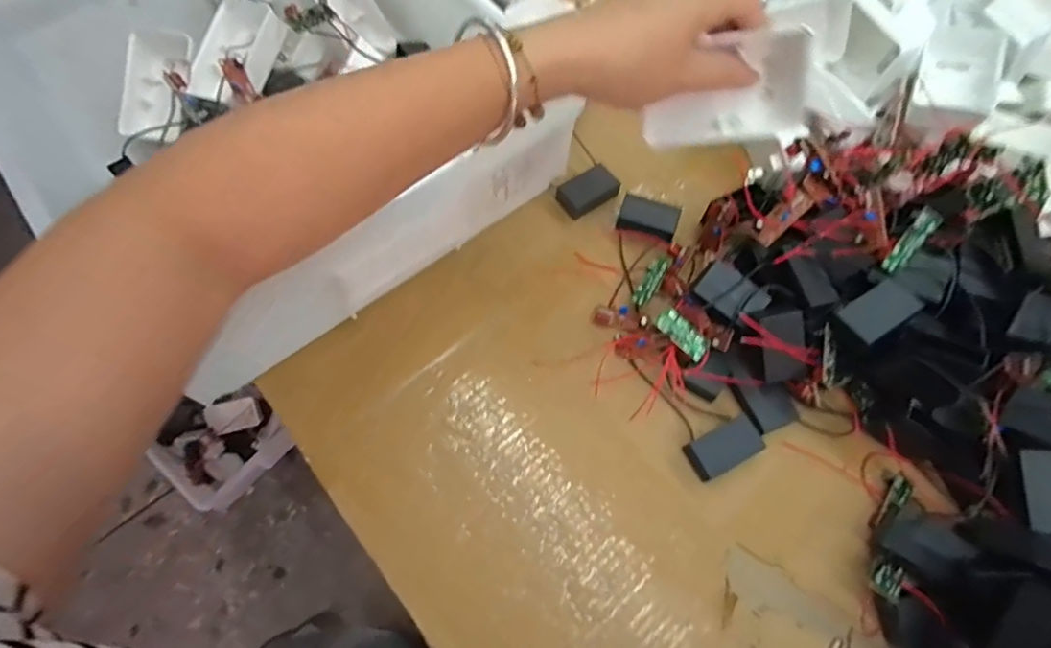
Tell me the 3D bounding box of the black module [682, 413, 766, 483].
[{"bbox_3d":[0.137,0.084,0.372,0.050,0.014,0.027,-24,69,-12],"label":"black module"}]

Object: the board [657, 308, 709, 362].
[{"bbox_3d":[0.111,0.008,0.384,0.041,0.006,0.017,43,70,-8],"label":"board"}]

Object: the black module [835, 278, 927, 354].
[{"bbox_3d":[0.233,-0.006,0.361,0.056,0.012,0.031,-31,71,-14],"label":"black module"}]

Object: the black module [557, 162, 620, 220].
[{"bbox_3d":[0.052,-0.111,0.458,0.054,0.017,0.030,-37,73,-16],"label":"black module"}]

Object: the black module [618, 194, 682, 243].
[{"bbox_3d":[0.103,-0.088,0.452,0.047,0.013,0.029,21,67,7],"label":"black module"}]

